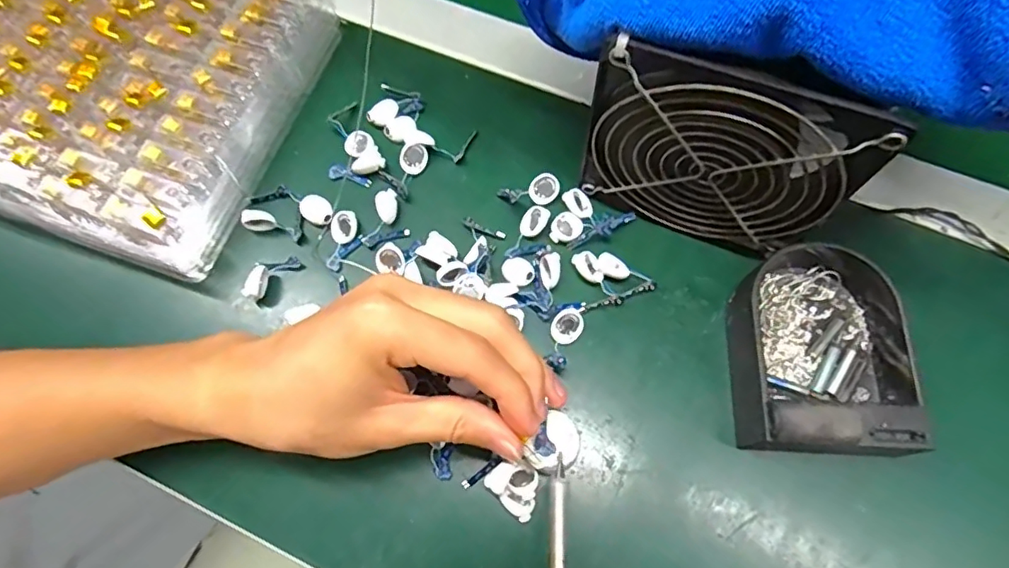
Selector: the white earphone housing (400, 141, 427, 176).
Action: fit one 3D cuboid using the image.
[{"bbox_3d":[-0.054,-0.075,0.332,0.016,0.010,0.017,0,71,1],"label":"white earphone housing"}]

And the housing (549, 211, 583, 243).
[{"bbox_3d":[0.035,-0.031,0.315,0.016,0.005,0.020,40,76,13],"label":"housing"}]

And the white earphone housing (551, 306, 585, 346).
[{"bbox_3d":[0.034,0.021,0.295,0.015,0.005,0.023,38,75,13],"label":"white earphone housing"}]

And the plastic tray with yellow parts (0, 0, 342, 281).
[{"bbox_3d":[-0.262,-0.133,0.338,0.270,0.035,0.194,19,72,7],"label":"plastic tray with yellow parts"}]

